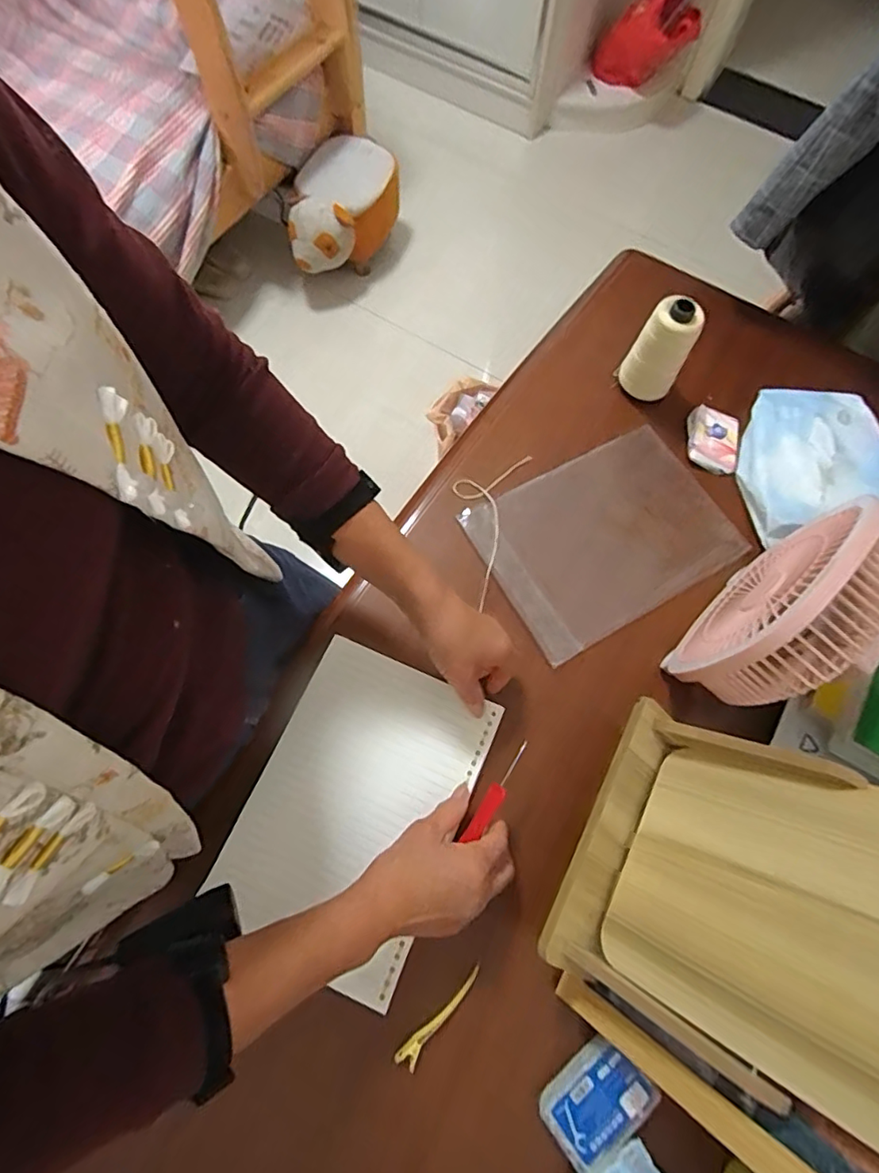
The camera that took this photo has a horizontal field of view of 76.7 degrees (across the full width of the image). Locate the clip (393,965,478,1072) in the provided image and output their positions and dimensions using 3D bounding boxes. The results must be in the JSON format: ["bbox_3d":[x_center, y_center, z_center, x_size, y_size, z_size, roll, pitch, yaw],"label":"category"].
[{"bbox_3d":[0.000,0.332,0.432,0.016,0.009,0.085,39,72,15],"label":"clip"}]

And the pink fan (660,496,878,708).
[{"bbox_3d":[0.290,0.020,0.458,0.181,0.176,0.083,-41,76,-16],"label":"pink fan"}]

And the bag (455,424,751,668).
[{"bbox_3d":[0.172,-0.056,0.587,0.251,0.010,0.182,-28,73,-12],"label":"bag"}]

